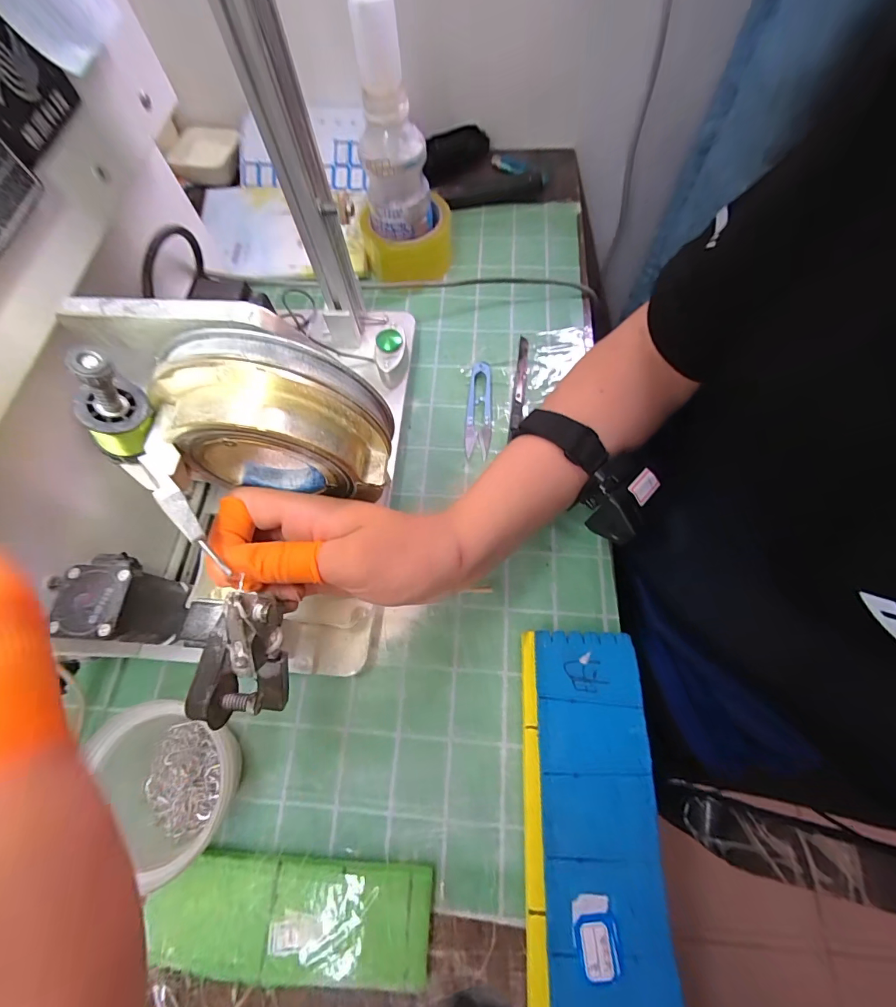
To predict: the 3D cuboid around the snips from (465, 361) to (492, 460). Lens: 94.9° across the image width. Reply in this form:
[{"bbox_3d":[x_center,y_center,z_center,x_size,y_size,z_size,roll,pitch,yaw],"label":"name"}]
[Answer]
[{"bbox_3d":[0.031,-0.092,0.398,0.024,0.009,0.104,3,69,5],"label":"snips"}]

